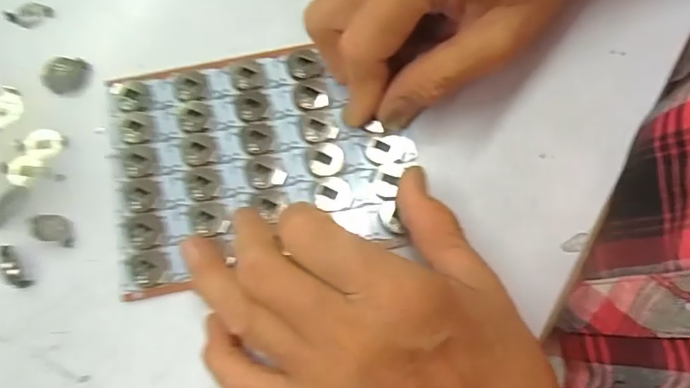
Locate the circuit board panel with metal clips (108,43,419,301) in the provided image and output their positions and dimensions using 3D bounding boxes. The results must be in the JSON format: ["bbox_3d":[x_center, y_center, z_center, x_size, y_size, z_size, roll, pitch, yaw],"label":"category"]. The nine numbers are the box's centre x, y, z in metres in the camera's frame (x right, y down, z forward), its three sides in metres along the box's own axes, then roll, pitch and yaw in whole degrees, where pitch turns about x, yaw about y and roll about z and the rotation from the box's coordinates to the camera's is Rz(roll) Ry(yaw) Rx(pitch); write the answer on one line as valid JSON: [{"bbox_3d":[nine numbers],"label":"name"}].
[{"bbox_3d":[-0.043,-0.020,0.252,0.142,0.005,0.112,-11,74,-3],"label":"circuit board panel with metal clips"}]

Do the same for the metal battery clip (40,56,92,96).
[{"bbox_3d":[-0.148,-0.063,0.267,0.024,0.005,0.021,-15,74,-4],"label":"metal battery clip"}]

